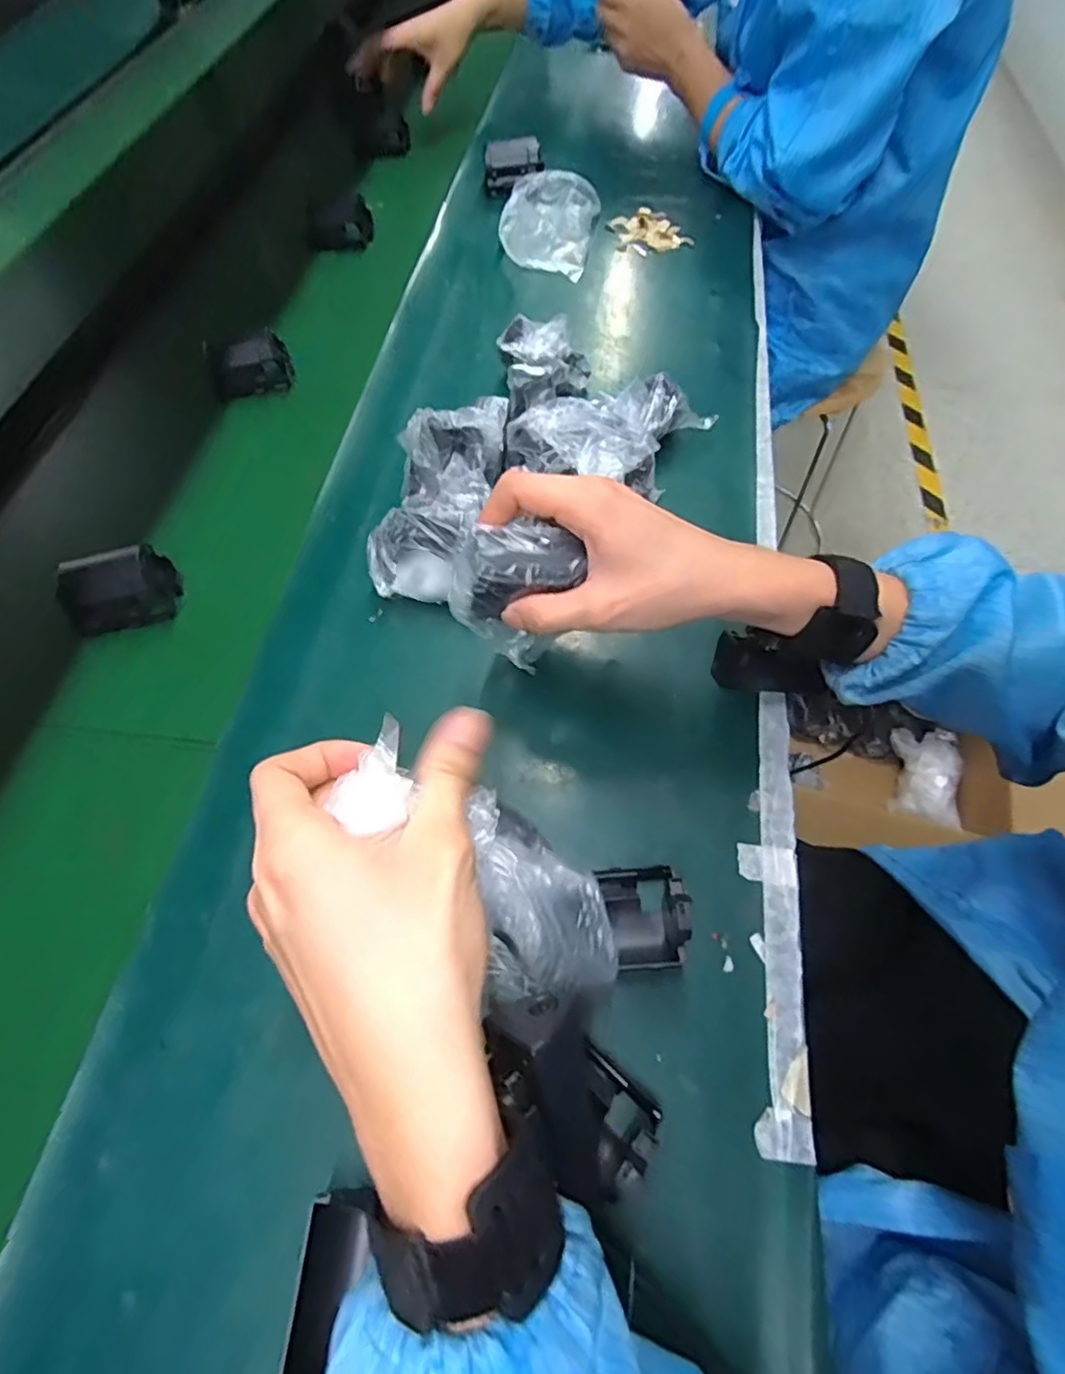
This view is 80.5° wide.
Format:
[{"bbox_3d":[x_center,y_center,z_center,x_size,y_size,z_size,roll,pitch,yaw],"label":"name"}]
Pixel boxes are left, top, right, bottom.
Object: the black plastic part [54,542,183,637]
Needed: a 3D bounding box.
[{"bbox_3d":[-0.300,-0.070,0.459,0.067,0.047,0.043,-15,60,-5],"label":"black plastic part"}]

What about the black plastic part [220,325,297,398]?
[{"bbox_3d":[-0.258,-0.294,0.582,0.078,0.043,0.045,-24,62,-10],"label":"black plastic part"}]

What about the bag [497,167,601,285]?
[{"bbox_3d":[0.016,-0.501,0.685,0.101,0.039,0.149,6,61,7],"label":"bag"}]

